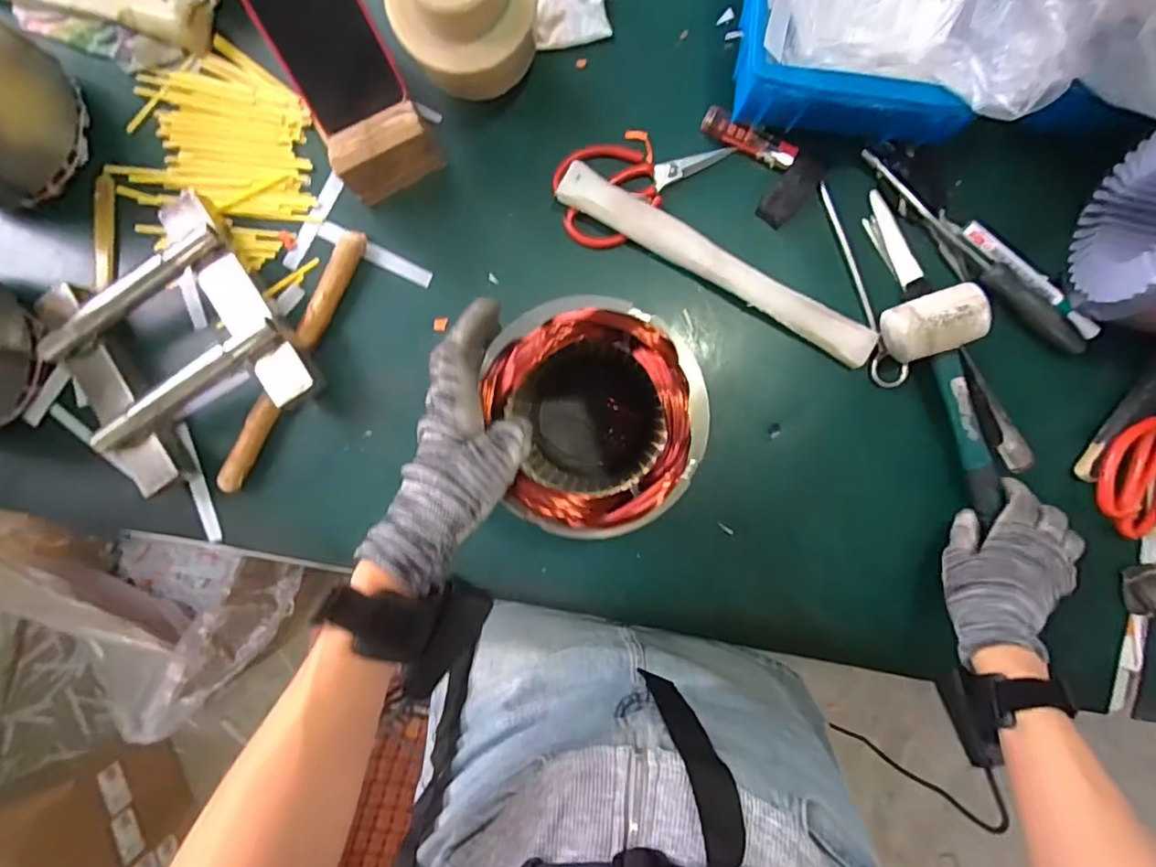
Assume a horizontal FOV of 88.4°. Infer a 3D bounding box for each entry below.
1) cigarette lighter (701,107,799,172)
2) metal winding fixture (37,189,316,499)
[{"bbox_3d":[0.152,-0.262,0.528,0.088,0.009,0.024,27,94,1],"label":"cigarette lighter"},{"bbox_3d":[-0.351,-0.075,0.515,0.186,0.058,0.199,-33,89,1],"label":"metal winding fixture"}]

